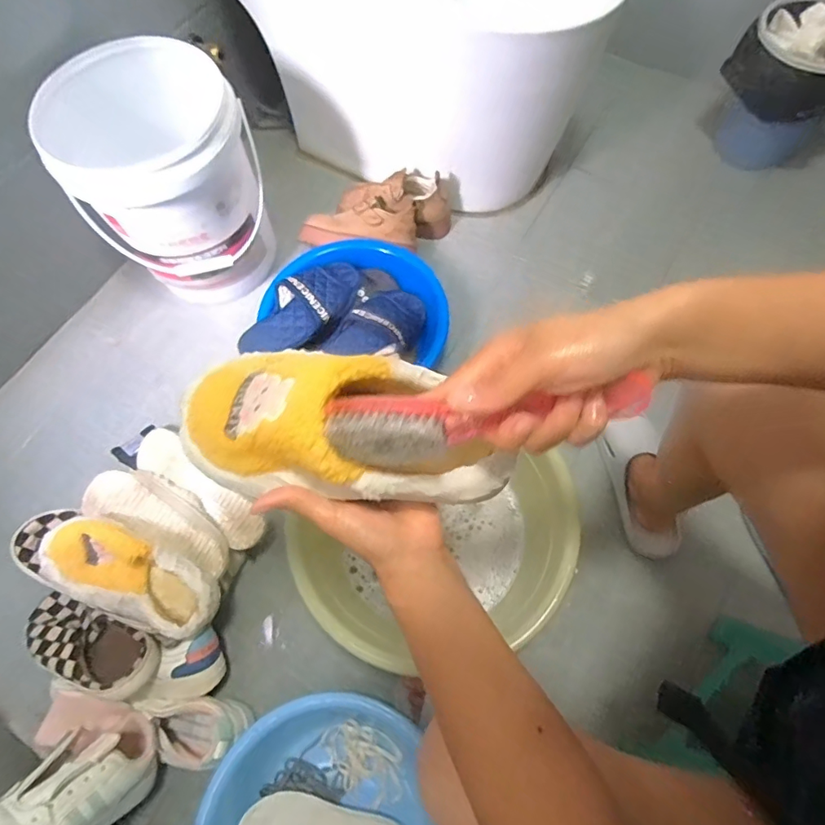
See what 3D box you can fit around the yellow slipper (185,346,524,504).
[{"bbox_3d":[-0.051,0.005,0.340,0.236,0.067,0.104,10,65,8],"label":"yellow slipper"}]

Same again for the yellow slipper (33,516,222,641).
[{"bbox_3d":[-0.400,0.222,0.671,0.259,0.072,0.107,21,70,10],"label":"yellow slipper"}]

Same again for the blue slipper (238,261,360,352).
[{"bbox_3d":[-0.201,-0.187,0.894,0.264,0.059,0.115,-40,72,-14],"label":"blue slipper"}]

